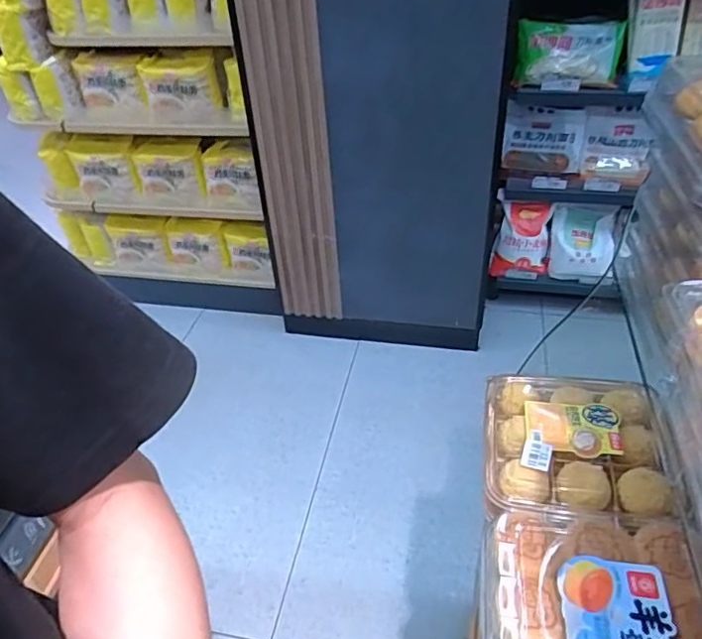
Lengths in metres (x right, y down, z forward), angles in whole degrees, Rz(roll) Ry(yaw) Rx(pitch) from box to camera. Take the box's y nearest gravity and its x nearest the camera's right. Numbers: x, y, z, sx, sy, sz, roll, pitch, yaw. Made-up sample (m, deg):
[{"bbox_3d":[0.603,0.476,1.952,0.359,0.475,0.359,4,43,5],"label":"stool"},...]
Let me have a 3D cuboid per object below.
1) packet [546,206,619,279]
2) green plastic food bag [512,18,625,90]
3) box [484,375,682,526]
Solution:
[{"bbox_3d":[0.721,-0.237,1.799,0.187,0.226,0.057,8,10,26],"label":"packet"},{"bbox_3d":[0.569,-0.696,1.526,0.264,0.155,0.091,9,40,17],"label":"green plastic food bag"},{"bbox_3d":[0.256,0.142,0.695,0.177,0.050,0.212,6,40,12],"label":"box"}]

